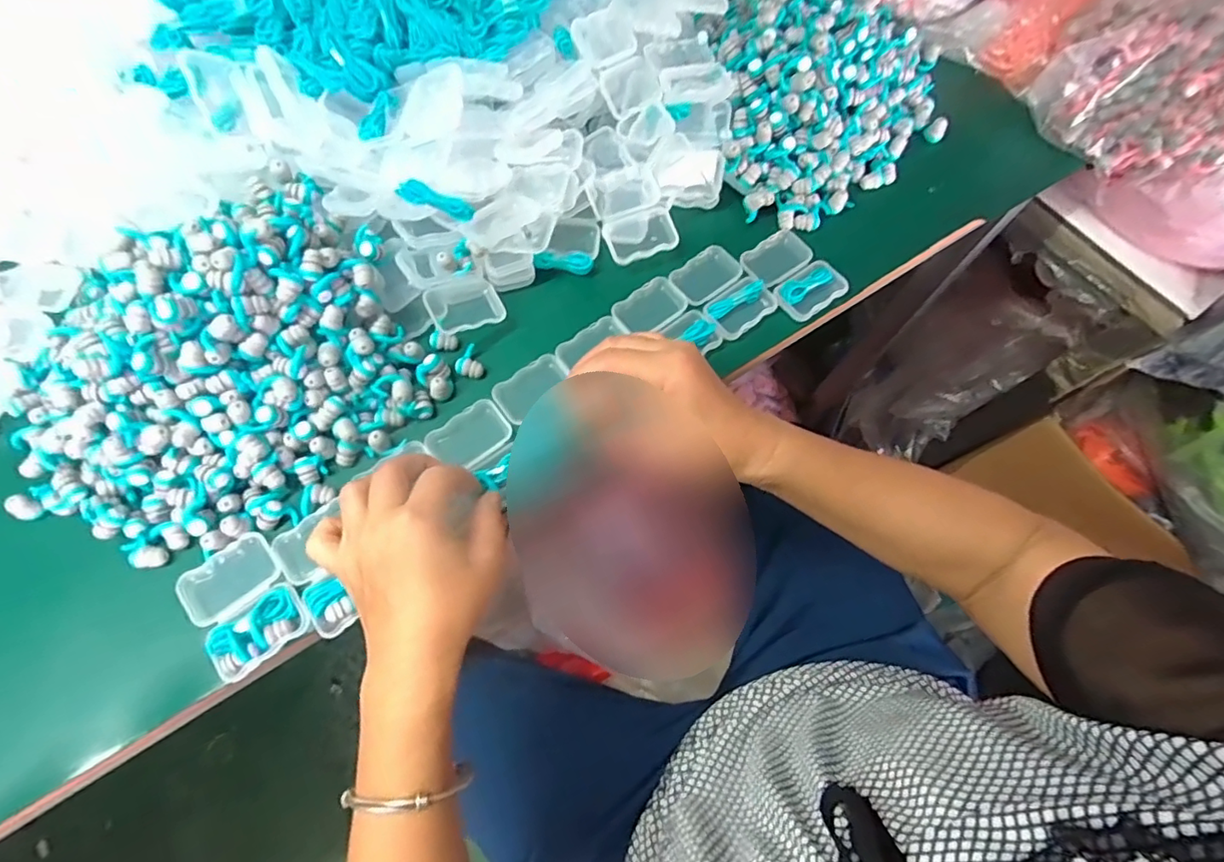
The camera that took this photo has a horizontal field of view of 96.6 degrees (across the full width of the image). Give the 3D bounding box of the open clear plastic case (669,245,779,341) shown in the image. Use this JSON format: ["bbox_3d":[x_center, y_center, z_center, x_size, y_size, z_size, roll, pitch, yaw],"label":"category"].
[{"bbox_3d":[0.089,-0.112,0.432,0.056,0.014,0.074,-35,73,-14],"label":"open clear plastic case"}]

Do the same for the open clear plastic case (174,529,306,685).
[{"bbox_3d":[-0.229,0.107,0.341,0.055,0.024,0.077,-38,74,-15],"label":"open clear plastic case"}]

